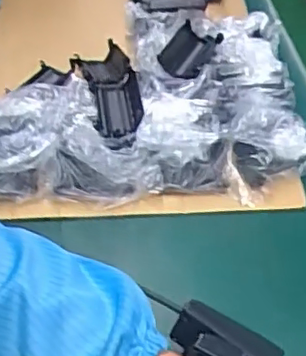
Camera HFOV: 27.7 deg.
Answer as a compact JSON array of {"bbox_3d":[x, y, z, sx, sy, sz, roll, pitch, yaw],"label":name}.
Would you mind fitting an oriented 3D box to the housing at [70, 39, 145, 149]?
[{"bbox_3d":[-0.040,-0.084,0.598,0.051,0.029,0.159,-10,49,-13],"label":"housing"}]

